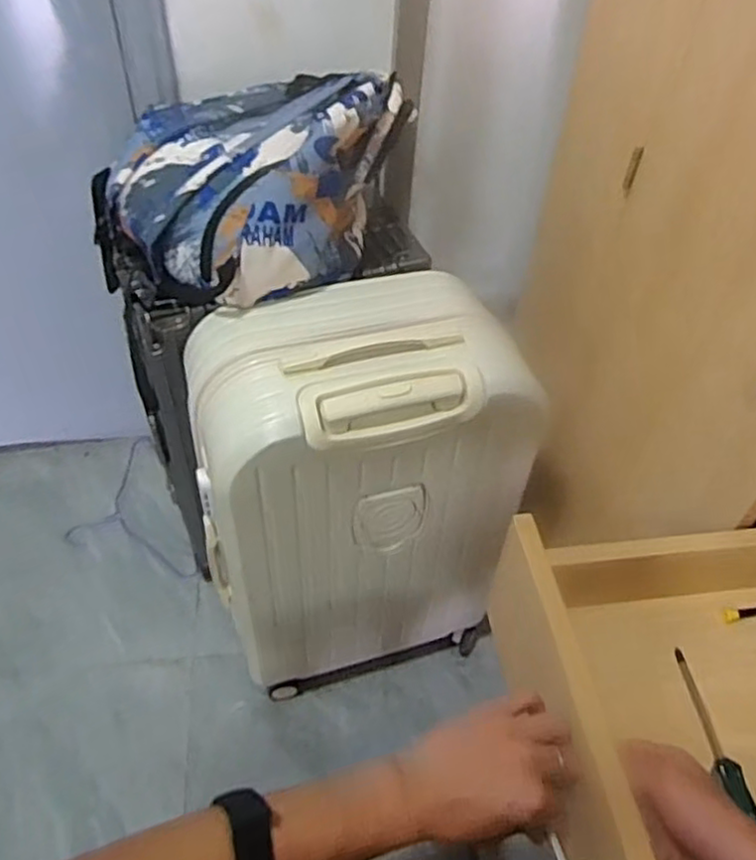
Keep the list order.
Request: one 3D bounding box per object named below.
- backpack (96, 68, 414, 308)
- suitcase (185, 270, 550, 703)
[{"bbox_3d":[-0.171,-0.336,0.910,0.348,0.215,0.327,-35,58,-31],"label":"backpack"},{"bbox_3d":[-0.026,0.097,1.022,0.416,0.591,0.254,-12,49,-15],"label":"suitcase"}]

